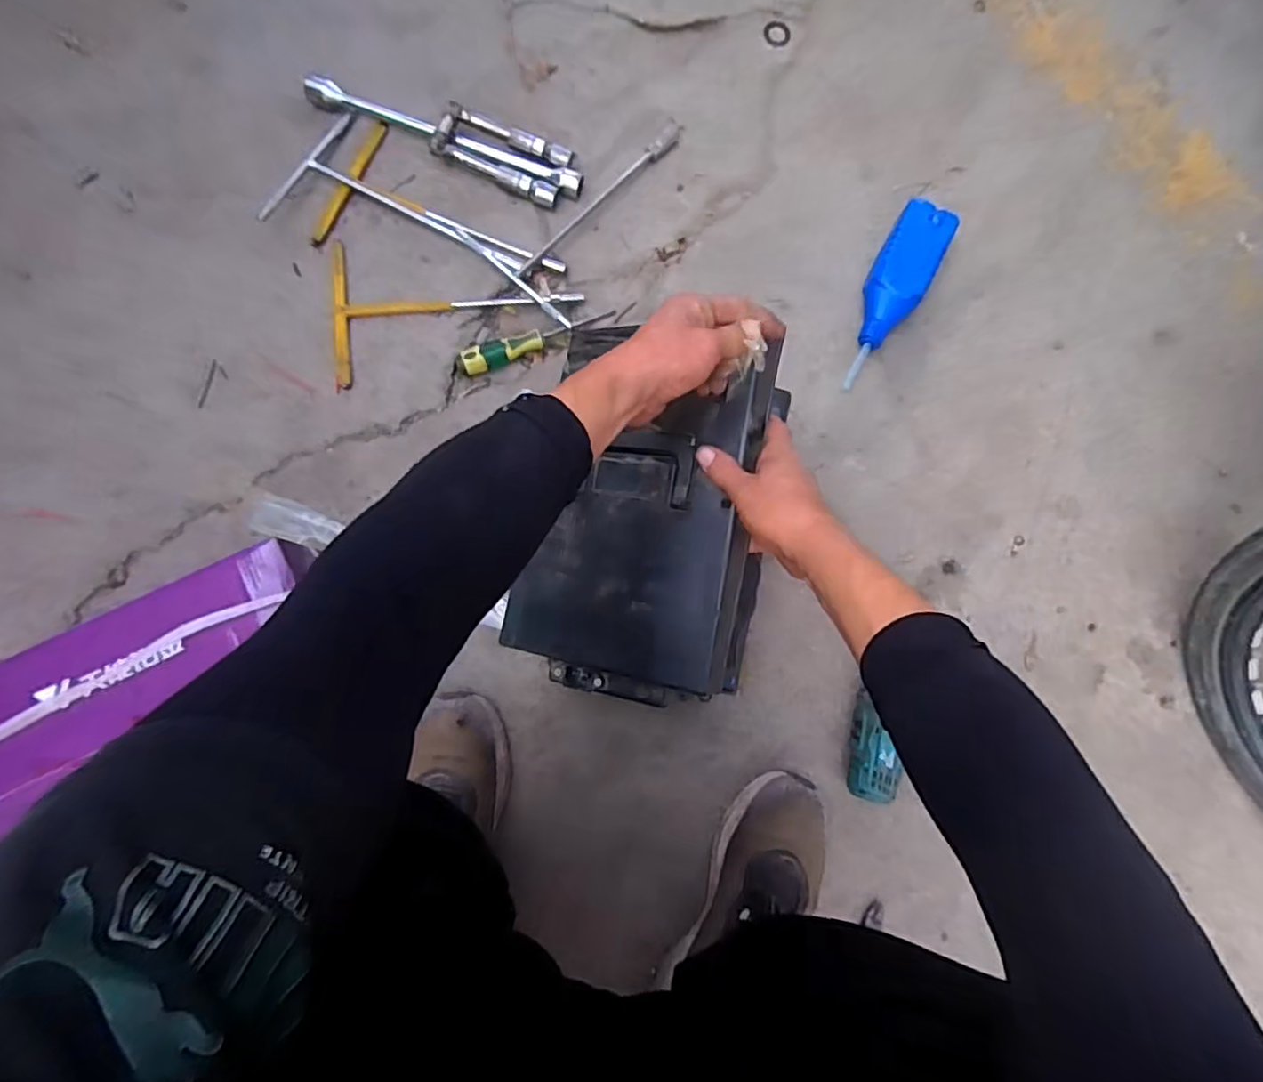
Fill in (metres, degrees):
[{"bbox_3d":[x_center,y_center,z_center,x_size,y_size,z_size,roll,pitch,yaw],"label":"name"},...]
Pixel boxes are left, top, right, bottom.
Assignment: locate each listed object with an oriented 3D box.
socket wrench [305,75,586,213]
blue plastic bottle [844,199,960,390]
[{"bbox_3d":[-0.221,-0.492,0.739,0.338,0.027,0.067,21,83,0],"label":"socket wrench"},{"bbox_3d":[0.312,-0.295,0.738,0.066,0.049,0.229,27,83,1],"label":"blue plastic bottle"}]

